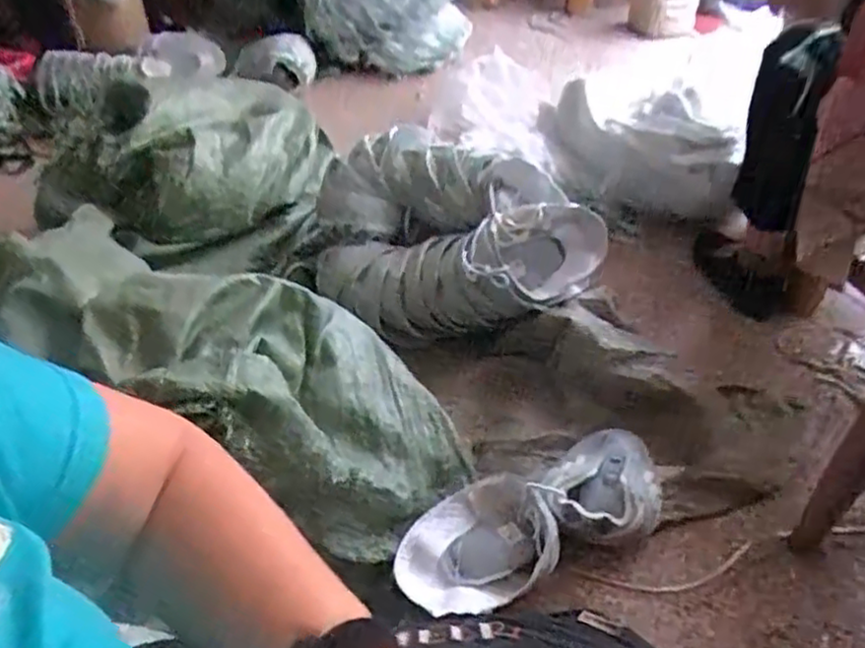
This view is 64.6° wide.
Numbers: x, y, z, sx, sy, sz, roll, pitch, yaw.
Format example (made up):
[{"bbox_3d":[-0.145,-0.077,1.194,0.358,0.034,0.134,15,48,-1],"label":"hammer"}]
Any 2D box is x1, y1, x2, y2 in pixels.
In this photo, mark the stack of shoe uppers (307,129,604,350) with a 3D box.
[{"bbox_3d":[0.043,-0.147,1.160,0.470,0.230,0.278,11,43,14],"label":"stack of shoe uppers"}]

